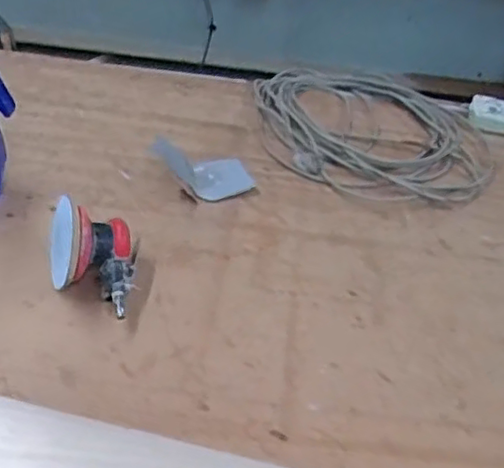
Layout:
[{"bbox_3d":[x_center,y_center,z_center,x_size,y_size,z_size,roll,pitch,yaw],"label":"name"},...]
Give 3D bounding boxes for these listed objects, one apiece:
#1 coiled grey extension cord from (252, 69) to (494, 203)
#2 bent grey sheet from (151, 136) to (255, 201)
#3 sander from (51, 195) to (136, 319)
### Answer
[{"bbox_3d":[0.207,-0.186,1.135,0.423,0.034,0.349,16,43,9],"label":"coiled grey extension cord"},{"bbox_3d":[-0.073,-0.098,0.964,0.148,0.046,0.090,0,43,-8],"label":"bent grey sheet"},{"bbox_3d":[-0.198,0.028,0.772,0.109,0.096,0.134,2,43,-6],"label":"sander"}]

